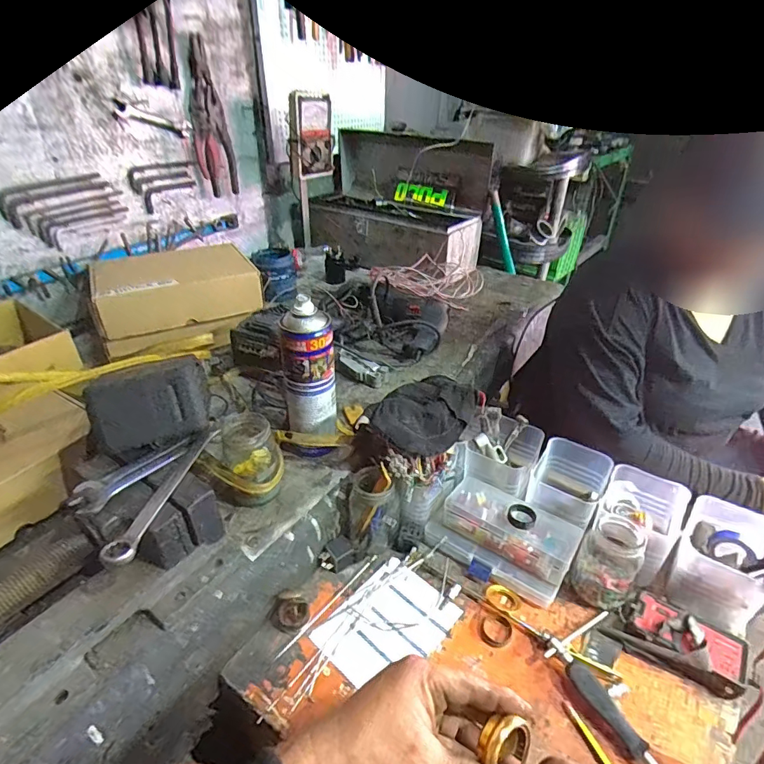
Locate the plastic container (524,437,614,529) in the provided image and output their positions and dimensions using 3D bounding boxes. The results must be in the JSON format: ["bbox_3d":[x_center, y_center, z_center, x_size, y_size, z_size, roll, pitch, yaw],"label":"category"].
[{"bbox_3d":[0.248,0.143,0.625,0.087,0.080,0.118,22,39,29],"label":"plastic container"}]

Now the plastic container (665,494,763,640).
[{"bbox_3d":[0.397,0.211,0.543,0.088,0.085,0.118,25,41,32],"label":"plastic container"}]

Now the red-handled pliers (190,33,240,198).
[{"bbox_3d":[-0.369,-0.543,0.973,0.025,0.291,0.101,11,40,19],"label":"red-handled pliers"}]

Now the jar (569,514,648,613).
[{"bbox_3d":[0.269,0.204,0.538,0.064,0.100,0.078,27,42,34],"label":"jar"}]

